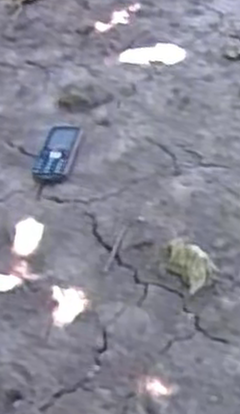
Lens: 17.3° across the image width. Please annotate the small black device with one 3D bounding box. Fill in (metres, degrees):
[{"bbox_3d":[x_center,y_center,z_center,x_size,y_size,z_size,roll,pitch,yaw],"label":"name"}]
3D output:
[{"bbox_3d":[-0.095,-0.084,1.223,0.061,0.020,0.133,1,40,14],"label":"small black device"}]

